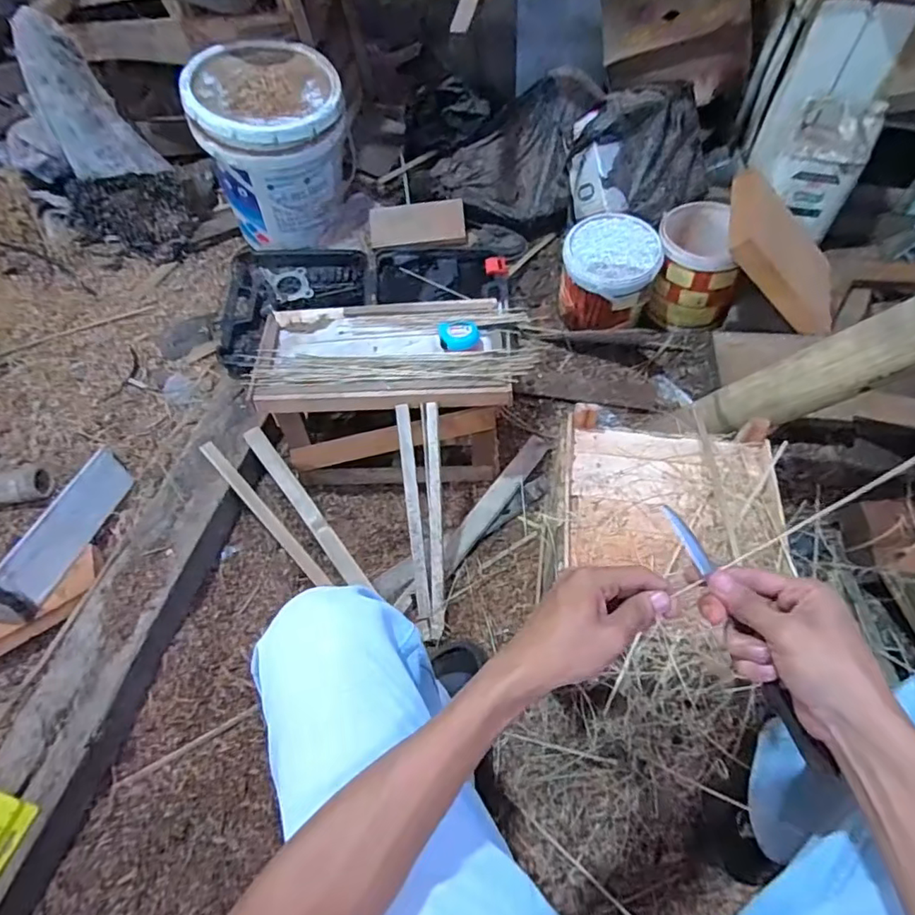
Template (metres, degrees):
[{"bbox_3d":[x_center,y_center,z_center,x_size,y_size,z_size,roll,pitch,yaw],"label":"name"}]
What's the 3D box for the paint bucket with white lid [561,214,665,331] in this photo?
[{"bbox_3d":[0.308,-0.374,1.126,0.180,0.155,0.178,-2,57,3],"label":"paint bucket with white lid"}]

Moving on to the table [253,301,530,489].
[{"bbox_3d":[-0.099,-0.113,0.959,0.410,0.240,0.222,-3,57,1],"label":"table"}]

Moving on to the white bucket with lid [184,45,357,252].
[{"bbox_3d":[-0.377,-0.660,1.187,0.279,0.318,0.270,-10,57,-3],"label":"white bucket with lid"}]

